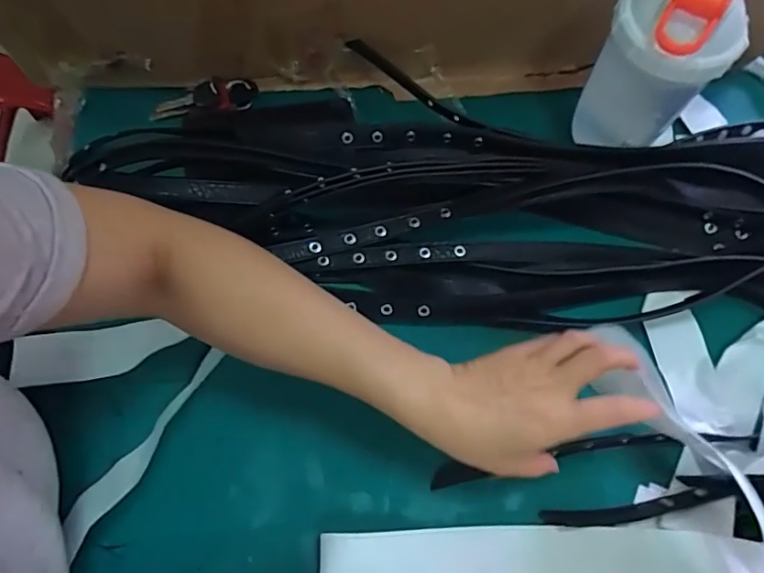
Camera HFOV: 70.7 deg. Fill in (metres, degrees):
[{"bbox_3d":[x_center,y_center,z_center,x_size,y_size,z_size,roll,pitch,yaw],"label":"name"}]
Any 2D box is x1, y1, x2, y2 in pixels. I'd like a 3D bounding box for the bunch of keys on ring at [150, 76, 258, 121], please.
[{"bbox_3d":[-0.176,-0.186,0.532,0.103,0.018,0.037,-10,70,-5],"label":"bunch of keys on ring"}]

